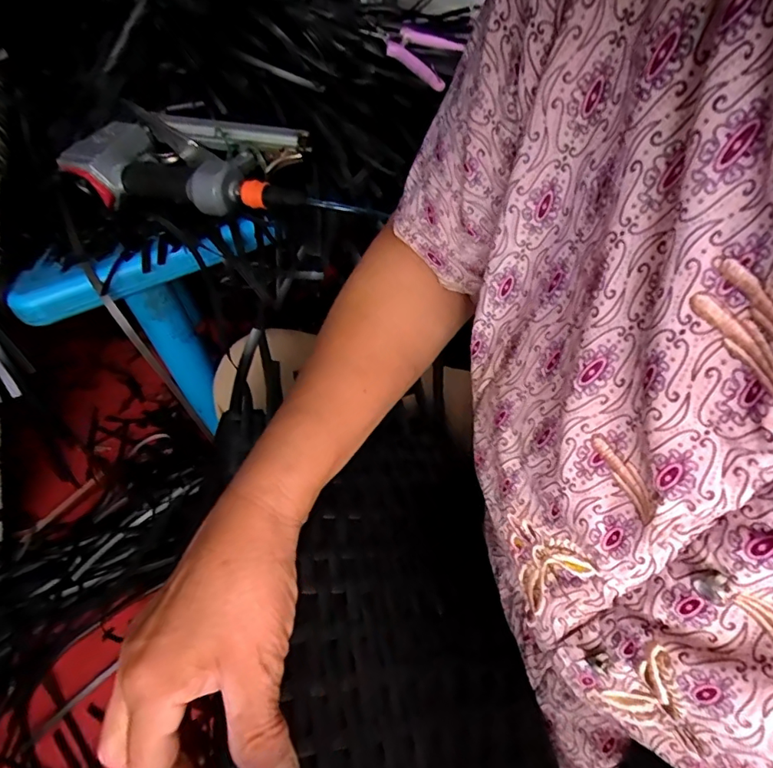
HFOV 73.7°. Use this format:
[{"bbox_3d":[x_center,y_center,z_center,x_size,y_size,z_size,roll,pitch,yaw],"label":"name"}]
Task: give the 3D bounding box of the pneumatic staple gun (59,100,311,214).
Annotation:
[{"bbox_3d":[-0.219,-0.246,0.567,0.234,0.046,0.143,14,53,16],"label":"pneumatic staple gun"}]

